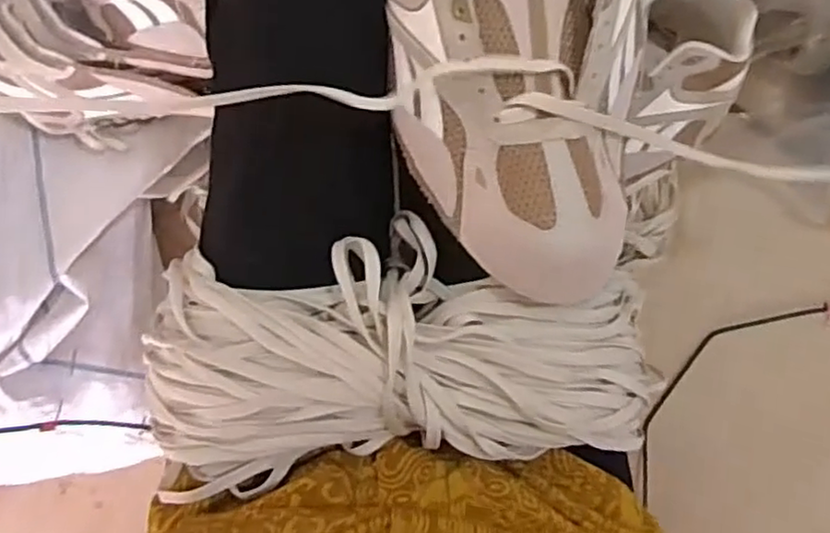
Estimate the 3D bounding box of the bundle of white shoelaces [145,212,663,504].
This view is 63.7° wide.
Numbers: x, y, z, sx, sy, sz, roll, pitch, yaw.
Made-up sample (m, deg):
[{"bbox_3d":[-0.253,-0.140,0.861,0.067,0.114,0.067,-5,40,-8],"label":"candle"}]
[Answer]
[{"bbox_3d":[-0.007,0.050,0.407,0.306,0.073,0.145,-6,94,9],"label":"bundle of white shoelaces"}]

